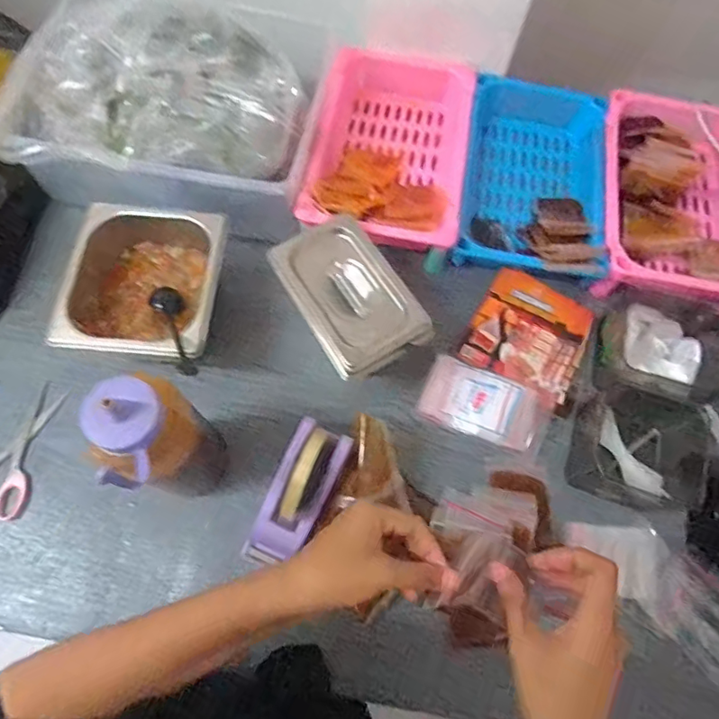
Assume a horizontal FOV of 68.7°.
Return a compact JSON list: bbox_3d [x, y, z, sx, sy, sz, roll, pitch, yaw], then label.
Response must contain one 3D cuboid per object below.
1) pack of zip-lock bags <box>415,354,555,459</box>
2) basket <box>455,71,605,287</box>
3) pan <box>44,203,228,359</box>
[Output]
[{"bbox_3d":[0.147,0.055,0.611,0.145,0.025,0.074,22,72,5],"label":"pack of zip-lock bags"},{"bbox_3d":[0.232,-0.233,0.714,0.186,0.079,0.299,11,71,2],"label":"basket"},{"bbox_3d":[-0.248,-0.079,0.601,0.182,0.107,0.180,7,71,0],"label":"pan"}]

